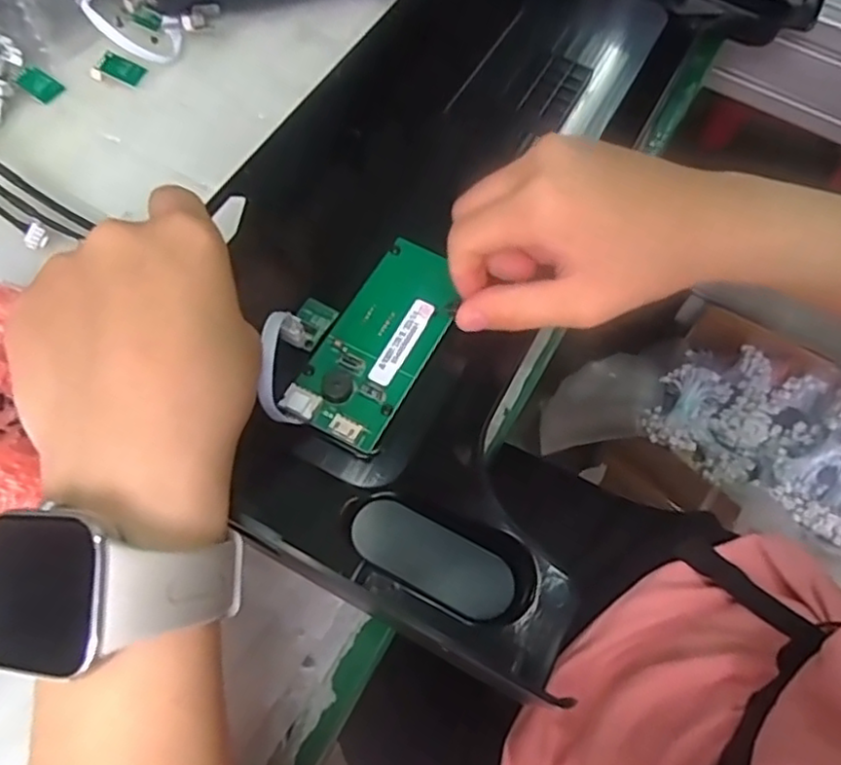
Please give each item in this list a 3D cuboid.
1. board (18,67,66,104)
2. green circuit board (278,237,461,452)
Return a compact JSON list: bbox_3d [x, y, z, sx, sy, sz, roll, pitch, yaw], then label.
[{"bbox_3d":[-0.221,-0.174,0.388,0.024,0.004,0.017,39,69,-8],"label":"board"},{"bbox_3d":[-0.017,-0.022,0.312,0.047,0.008,0.110,24,61,9],"label":"green circuit board"}]

